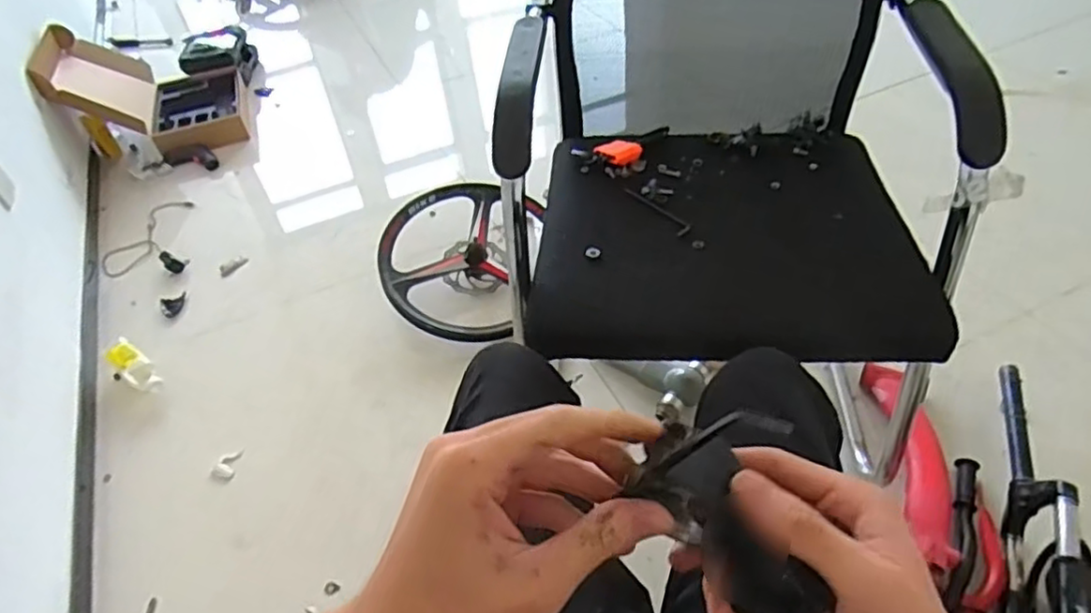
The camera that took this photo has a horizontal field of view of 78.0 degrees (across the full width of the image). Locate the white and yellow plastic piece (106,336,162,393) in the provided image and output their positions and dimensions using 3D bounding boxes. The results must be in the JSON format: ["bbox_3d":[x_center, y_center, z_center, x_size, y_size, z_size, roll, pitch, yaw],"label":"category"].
[{"bbox_3d":[-0.833,0.118,1.359,0.168,0.043,0.059,37,60,17],"label":"white and yellow plastic piece"}]

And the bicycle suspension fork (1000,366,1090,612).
[{"bbox_3d":[0.686,0.305,0.932,0.063,0.136,0.600,13,49,19],"label":"bicycle suspension fork"}]

